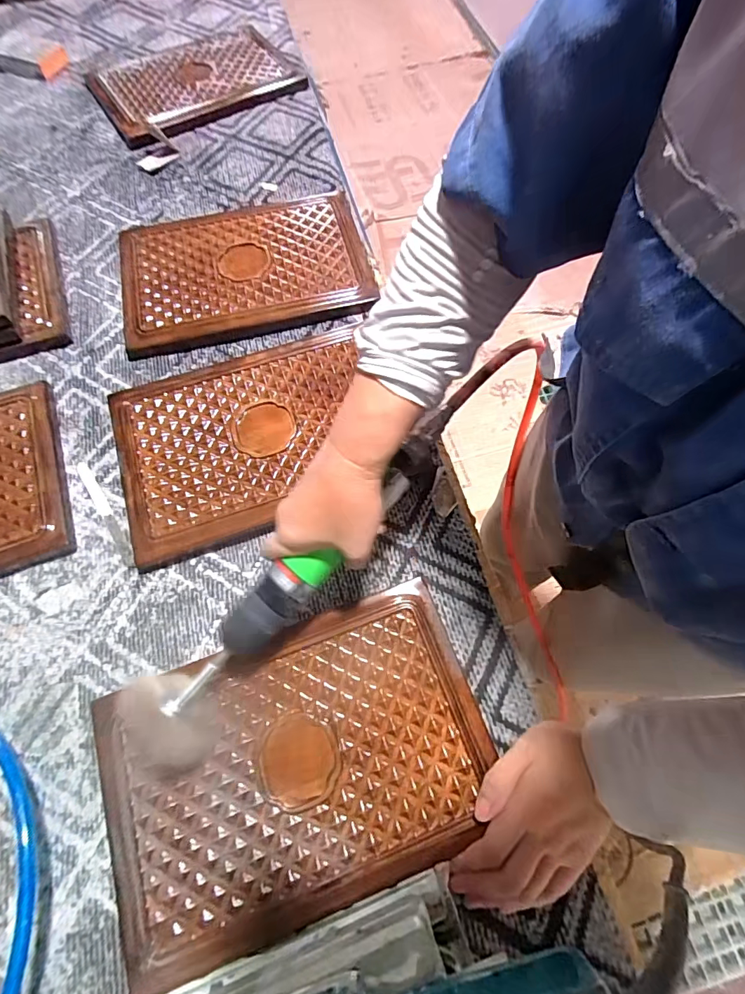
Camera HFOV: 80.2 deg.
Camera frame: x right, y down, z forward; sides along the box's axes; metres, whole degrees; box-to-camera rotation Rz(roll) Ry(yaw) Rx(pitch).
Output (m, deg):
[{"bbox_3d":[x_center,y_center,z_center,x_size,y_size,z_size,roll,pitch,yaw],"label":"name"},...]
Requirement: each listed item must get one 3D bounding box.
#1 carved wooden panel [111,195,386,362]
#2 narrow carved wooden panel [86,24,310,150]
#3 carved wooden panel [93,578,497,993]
[{"bbox_3d":[-0.166,-0.299,0.579,0.306,0.026,0.210,-13,68,-6],"label":"carved wooden panel"},{"bbox_3d":[-0.299,-0.716,0.752,0.331,0.019,0.249,-33,72,-13],"label":"narrow carved wooden panel"},{"bbox_3d":[-0.060,0.222,0.366,0.308,0.014,0.201,-20,69,-9],"label":"carved wooden panel"}]

